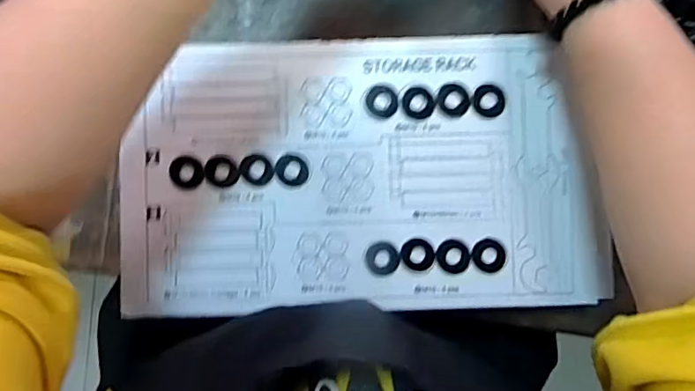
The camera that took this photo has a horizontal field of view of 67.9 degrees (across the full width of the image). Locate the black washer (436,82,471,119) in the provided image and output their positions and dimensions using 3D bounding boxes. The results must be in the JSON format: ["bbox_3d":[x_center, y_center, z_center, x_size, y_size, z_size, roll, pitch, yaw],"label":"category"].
[{"bbox_3d":[0.075,-0.067,0.362,0.023,0.004,0.025,0,90,1],"label":"black washer"}]

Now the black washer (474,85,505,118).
[{"bbox_3d":[0.100,-0.067,0.362,0.022,0.004,0.022,0,90,1],"label":"black washer"}]

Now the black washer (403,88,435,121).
[{"bbox_3d":[0.050,-0.065,0.363,0.022,0.004,0.021,0,90,1],"label":"black washer"}]

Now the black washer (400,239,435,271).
[{"bbox_3d":[0.050,0.042,0.362,0.023,0.004,0.022,3,91,1],"label":"black washer"}]

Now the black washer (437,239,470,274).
[{"bbox_3d":[0.074,0.043,0.362,0.023,0.004,0.023,2,91,1],"label":"black washer"}]

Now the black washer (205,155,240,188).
[{"bbox_3d":[-0.089,-0.017,0.364,0.025,0.004,0.022,18,91,1],"label":"black washer"}]

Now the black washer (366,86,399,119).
[{"bbox_3d":[0.024,-0.066,0.362,0.022,0.004,0.022,0,90,1],"label":"black washer"}]

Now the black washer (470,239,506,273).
[{"bbox_3d":[0.099,0.042,0.362,0.024,0.004,0.023,7,91,1],"label":"black washer"}]

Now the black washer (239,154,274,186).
[{"bbox_3d":[-0.064,-0.018,0.364,0.024,0.004,0.022,0,90,1],"label":"black washer"}]

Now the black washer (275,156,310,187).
[{"bbox_3d":[-0.040,-0.018,0.364,0.024,0.004,0.022,0,90,1],"label":"black washer"}]

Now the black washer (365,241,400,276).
[{"bbox_3d":[0.025,0.045,0.362,0.023,0.004,0.023,3,91,1],"label":"black washer"}]

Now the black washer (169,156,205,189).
[{"bbox_3d":[-0.114,-0.016,0.365,0.025,0.004,0.023,0,90,1],"label":"black washer"}]

